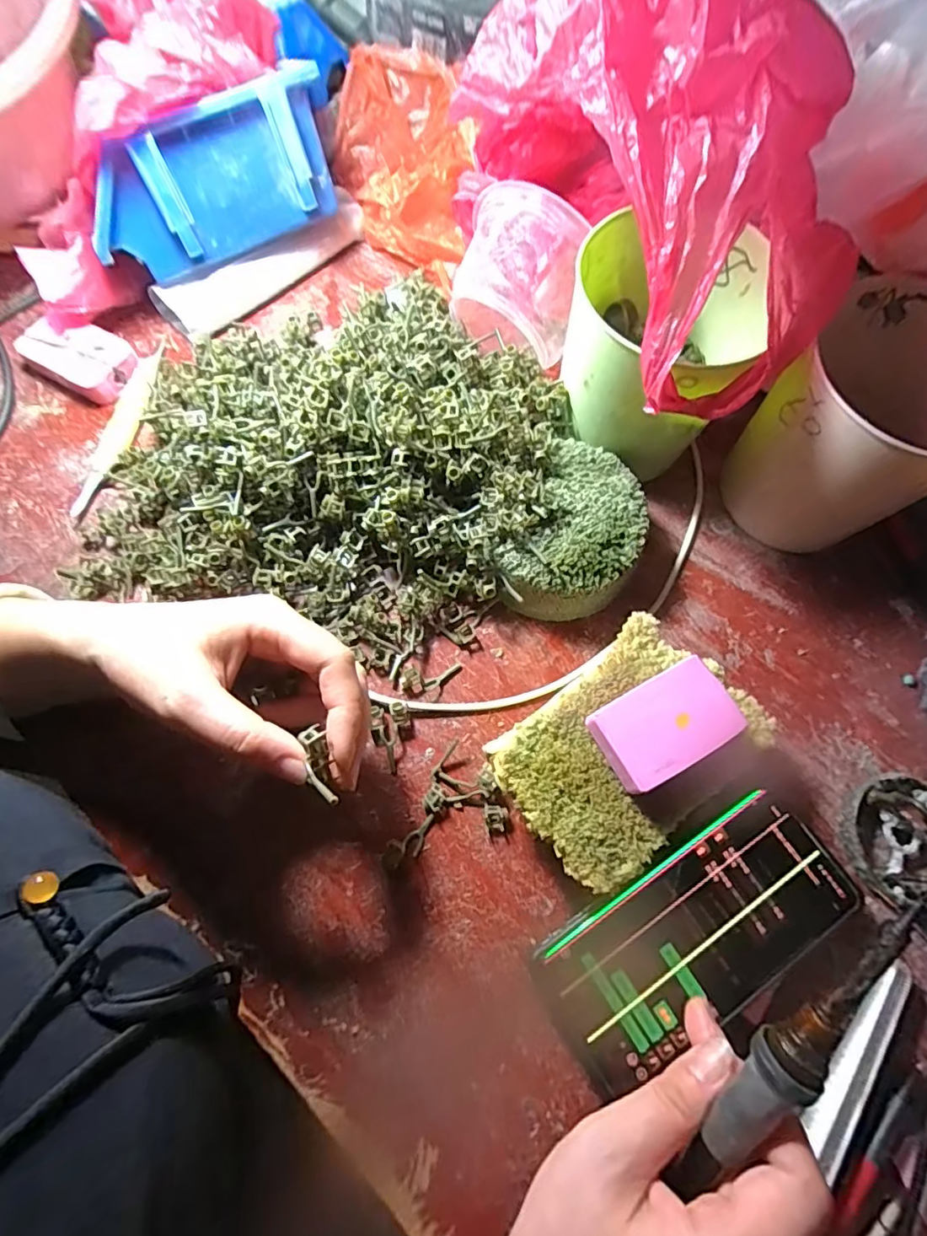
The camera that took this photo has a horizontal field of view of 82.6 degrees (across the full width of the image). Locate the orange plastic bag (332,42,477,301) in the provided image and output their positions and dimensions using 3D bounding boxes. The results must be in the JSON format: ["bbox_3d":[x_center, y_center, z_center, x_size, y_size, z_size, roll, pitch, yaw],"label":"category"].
[{"bbox_3d":[-0.050,-0.379,0.434,0.099,0.048,0.198,-15,72,-6],"label":"orange plastic bag"}]

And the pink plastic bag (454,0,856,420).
[{"bbox_3d":[0.097,-0.228,0.261,0.131,0.144,0.232,-26,74,-8],"label":"pink plastic bag"}]

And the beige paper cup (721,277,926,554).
[{"bbox_3d":[0.233,-0.110,0.314,0.101,0.104,0.114,39,75,11],"label":"beige paper cup"}]

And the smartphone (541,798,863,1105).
[{"bbox_3d":[0.118,0.160,0.272,0.158,0.015,0.073,-31,74,-8],"label":"smartphone"}]

